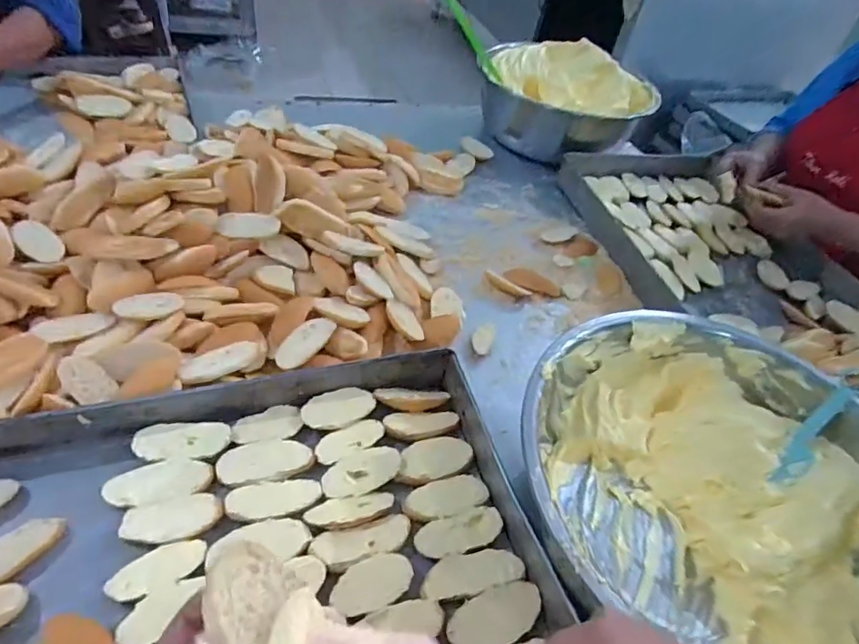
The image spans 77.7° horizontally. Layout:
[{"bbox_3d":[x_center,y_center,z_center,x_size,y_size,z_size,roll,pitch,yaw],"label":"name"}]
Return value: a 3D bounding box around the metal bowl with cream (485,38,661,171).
[{"bbox_3d":[0.278,-0.470,1.125,0.265,0.166,0.293,-30,57,-35],"label":"metal bowl with cream"}]

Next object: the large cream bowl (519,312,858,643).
[{"bbox_3d":[0.269,0.173,0.508,0.361,0.161,0.357,6,44,-6],"label":"large cream bowl"}]

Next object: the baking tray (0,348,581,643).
[{"bbox_3d":[-0.200,0.213,0.429,0.594,0.063,0.366,-7,47,-19],"label":"baking tray"}]

